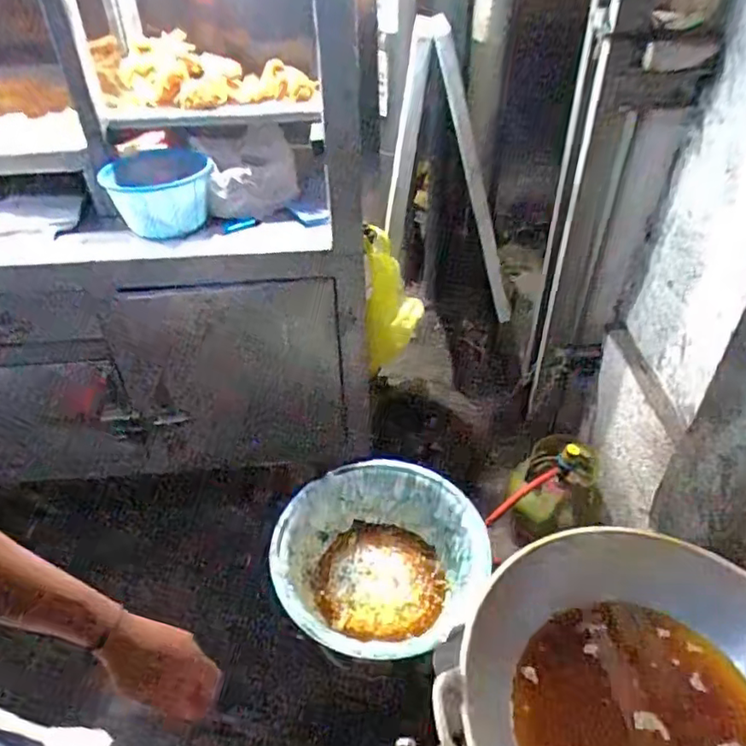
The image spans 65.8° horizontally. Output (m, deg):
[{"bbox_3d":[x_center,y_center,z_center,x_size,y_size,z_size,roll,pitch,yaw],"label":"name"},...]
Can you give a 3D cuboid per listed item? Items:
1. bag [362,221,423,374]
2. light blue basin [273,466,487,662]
[{"bbox_3d":[0.052,-0.169,1.565,0.142,0.433,0.128,-4,42,-5],"label":"bag"},{"bbox_3d":[0.008,0.372,1.141,0.365,0.159,0.402,25,47,26],"label":"light blue basin"}]

